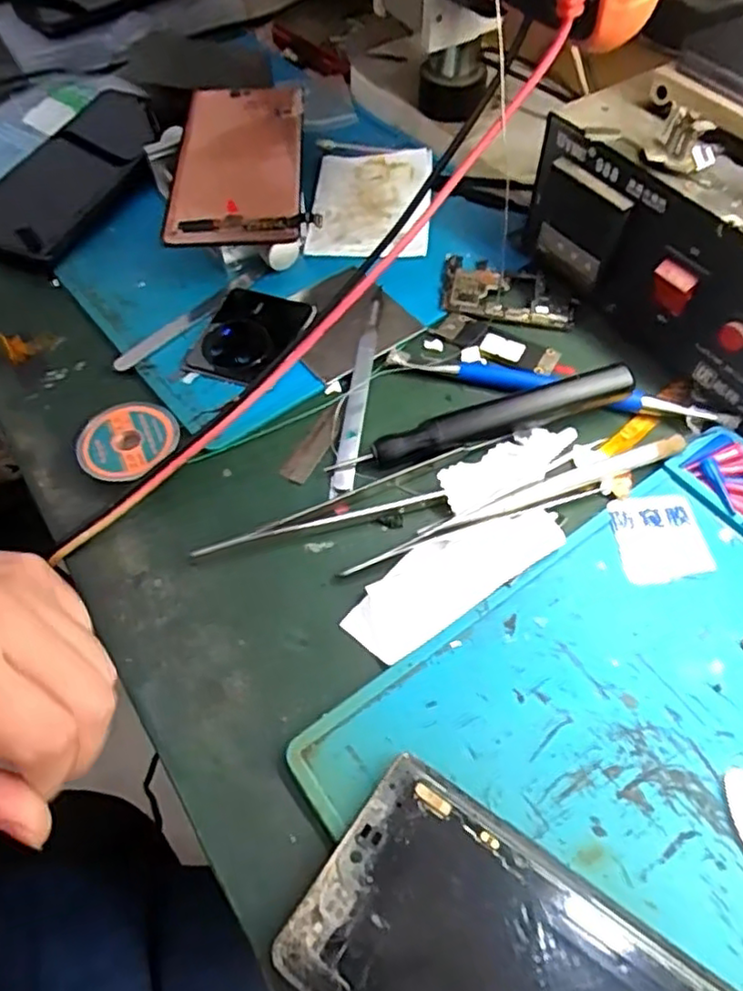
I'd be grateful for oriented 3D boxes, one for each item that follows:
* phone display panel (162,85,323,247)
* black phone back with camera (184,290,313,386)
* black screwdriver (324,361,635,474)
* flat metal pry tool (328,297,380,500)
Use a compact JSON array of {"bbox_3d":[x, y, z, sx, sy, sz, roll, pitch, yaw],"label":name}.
[{"bbox_3d":[-0.077,-0.199,0.388,0.078,0.011,0.155,-9,57,0],"label":"phone display panel"},{"bbox_3d":[-0.064,-0.086,0.348,0.048,0.004,0.061,18,60,14],"label":"black phone back with camera"},{"bbox_3d":[0.051,-0.034,0.303,0.139,0.021,0.015,-15,58,-6],"label":"black screwdriver"},{"bbox_3d":[-0.007,-0.052,0.325,0.009,0.005,0.118,5,58,6],"label":"flat metal pry tool"}]

